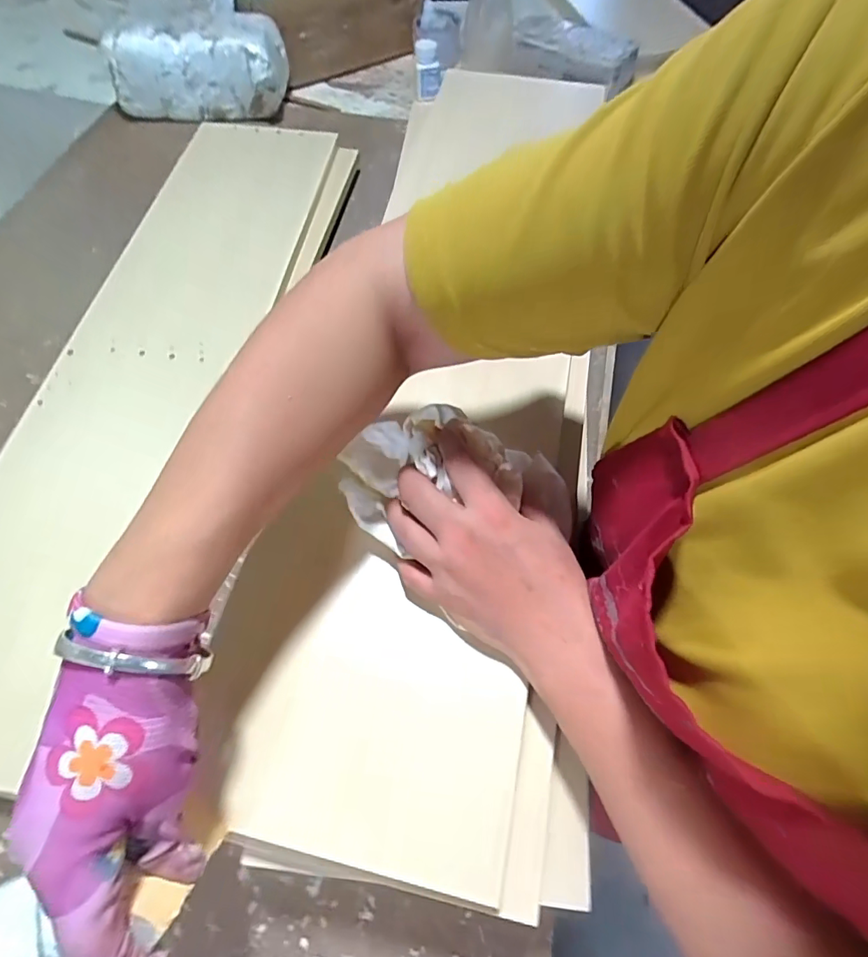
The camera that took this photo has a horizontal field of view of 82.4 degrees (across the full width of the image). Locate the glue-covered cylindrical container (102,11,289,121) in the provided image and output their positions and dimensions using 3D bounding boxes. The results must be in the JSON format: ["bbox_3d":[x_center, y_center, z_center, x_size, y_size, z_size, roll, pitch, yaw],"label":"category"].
[{"bbox_3d":[-0.365,-0.652,0.787,0.250,0.118,0.122,2,63,0],"label":"glue-covered cylindrical container"}]

